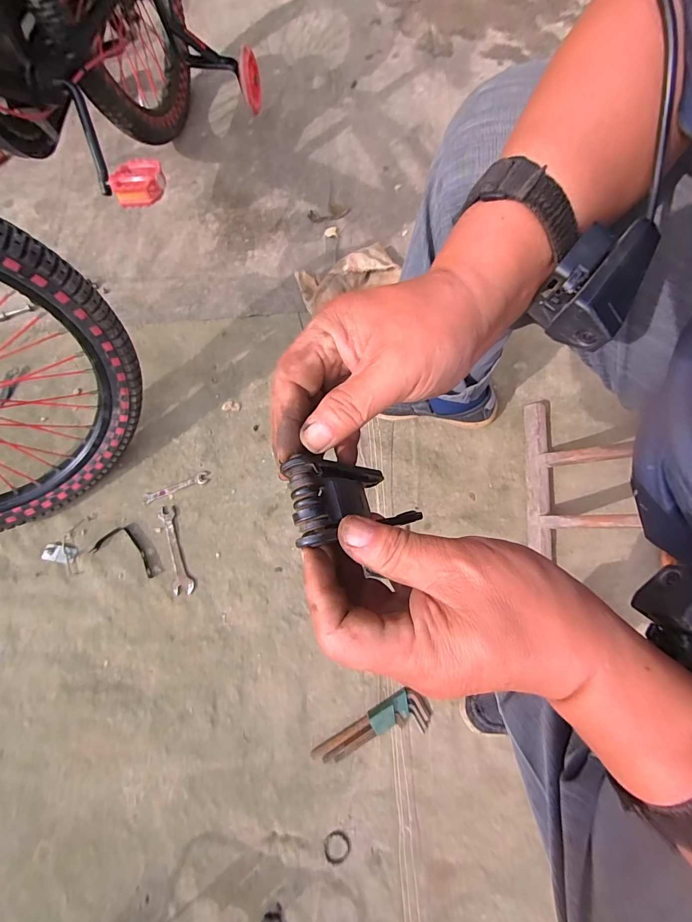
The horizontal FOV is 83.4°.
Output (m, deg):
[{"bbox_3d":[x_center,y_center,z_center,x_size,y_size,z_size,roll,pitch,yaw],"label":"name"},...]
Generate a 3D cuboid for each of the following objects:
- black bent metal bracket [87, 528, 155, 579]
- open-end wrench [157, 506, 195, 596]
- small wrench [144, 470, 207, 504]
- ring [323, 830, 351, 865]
[{"bbox_3d":[-0.365,0.148,0.655,0.111,0.013,0.055,21,74,6],"label":"black bent metal bracket"},{"bbox_3d":[-0.290,0.151,0.662,0.032,0.005,0.148,-17,74,-6],"label":"open-end wrench"},{"bbox_3d":[-0.300,0.045,0.688,0.112,0.006,0.023,-20,74,-7],"label":"small wrench"},{"bbox_3d":[-0.014,0.546,0.548,0.039,0.007,0.041,0,73,-1],"label":"ring"}]

